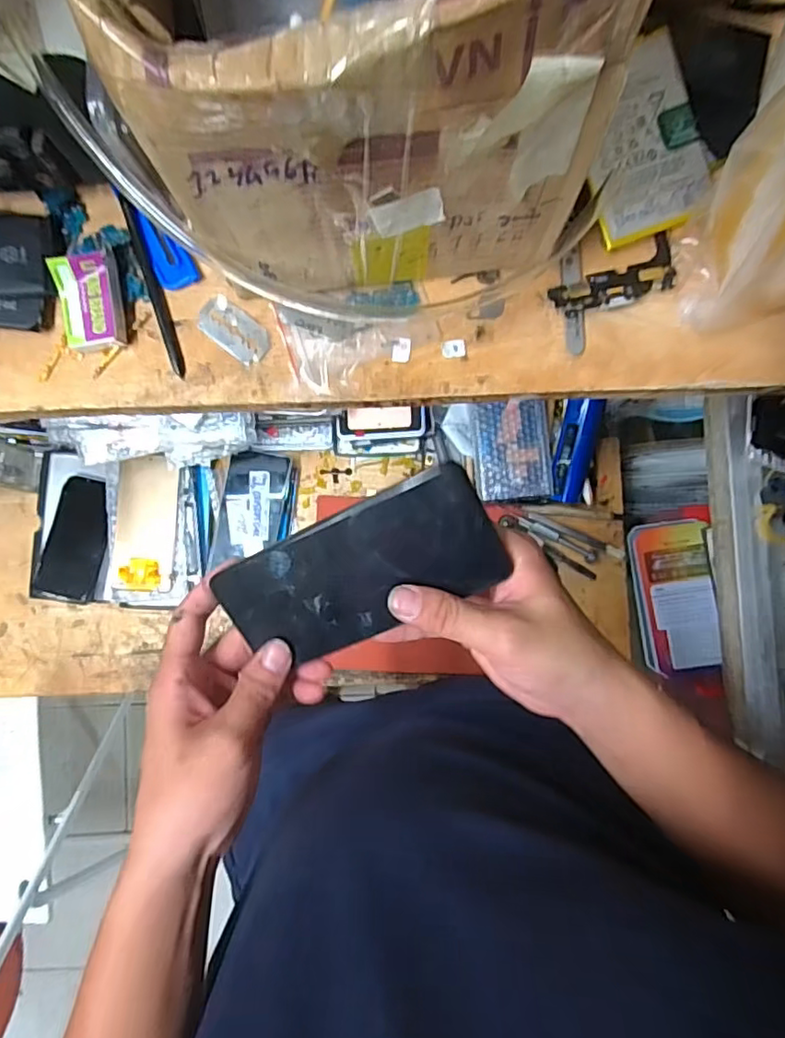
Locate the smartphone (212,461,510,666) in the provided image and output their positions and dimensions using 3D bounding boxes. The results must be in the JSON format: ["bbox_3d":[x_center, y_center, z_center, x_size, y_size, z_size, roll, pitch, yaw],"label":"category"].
[{"bbox_3d":[-0.020,0.031,0.331,0.157,0.016,0.071,-24,92,14],"label":"smartphone"}]

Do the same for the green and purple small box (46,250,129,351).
[{"bbox_3d":[-0.159,-0.113,0.308,0.028,0.018,0.046,-11,92,0],"label":"green and purple small box"}]

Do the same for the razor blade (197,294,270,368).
[{"bbox_3d":[-0.085,-0.102,0.319,0.040,0.004,0.023,38,86,3],"label":"razor blade"}]

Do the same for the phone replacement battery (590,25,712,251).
[{"bbox_3d":[0.125,-0.190,0.297,0.060,0.009,0.088,-18,87,0],"label":"phone replacement battery"}]

